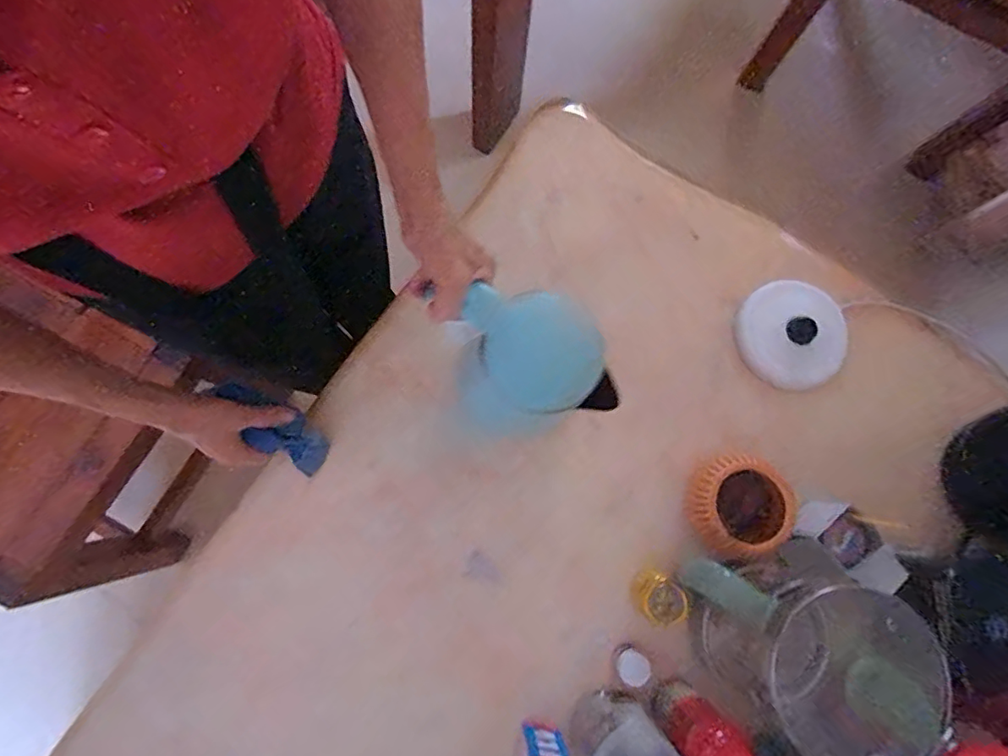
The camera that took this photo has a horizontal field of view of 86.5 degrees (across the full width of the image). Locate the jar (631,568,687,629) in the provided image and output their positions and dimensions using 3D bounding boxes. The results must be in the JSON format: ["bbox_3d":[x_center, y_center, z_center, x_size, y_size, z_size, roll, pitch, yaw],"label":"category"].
[{"bbox_3d":[0.169,0.243,0.589,0.047,0.049,0.047,1,79,-3],"label":"jar"}]

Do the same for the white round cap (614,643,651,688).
[{"bbox_3d":[0.140,0.317,0.591,0.034,0.026,0.036,1,79,-3],"label":"white round cap"}]

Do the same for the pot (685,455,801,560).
[{"bbox_3d":[0.265,0.145,0.617,0.102,0.068,0.102,1,79,-3],"label":"pot"}]

